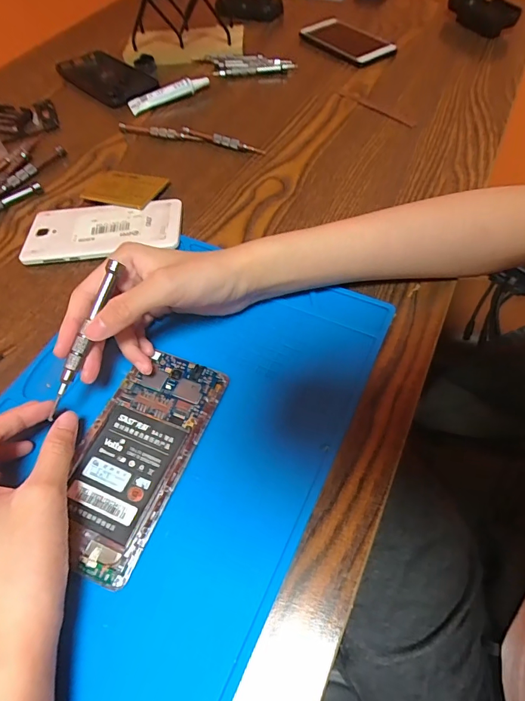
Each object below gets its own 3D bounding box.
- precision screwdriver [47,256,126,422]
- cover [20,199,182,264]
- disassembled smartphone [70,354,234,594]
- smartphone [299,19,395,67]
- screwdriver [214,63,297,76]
[{"bbox_3d":[-0.112,-0.008,0.252,0.009,0.008,0.099,18,81,14],"label":"precision screwdriver"},{"bbox_3d":[-0.148,-0.114,0.374,0.142,0.011,0.071,-8,57,-1],"label":"cover"},{"bbox_3d":[-0.080,0.065,0.255,0.069,0.005,0.139,14,60,12],"label":"disassembled smartphone"},{"bbox_3d":[0.118,-0.432,0.556,0.068,0.013,0.128,-30,60,-14],"label":"smartphone"},{"bbox_3d":[-0.010,-0.372,0.532,0.109,0.012,0.009,0,57,4],"label":"screwdriver"}]

